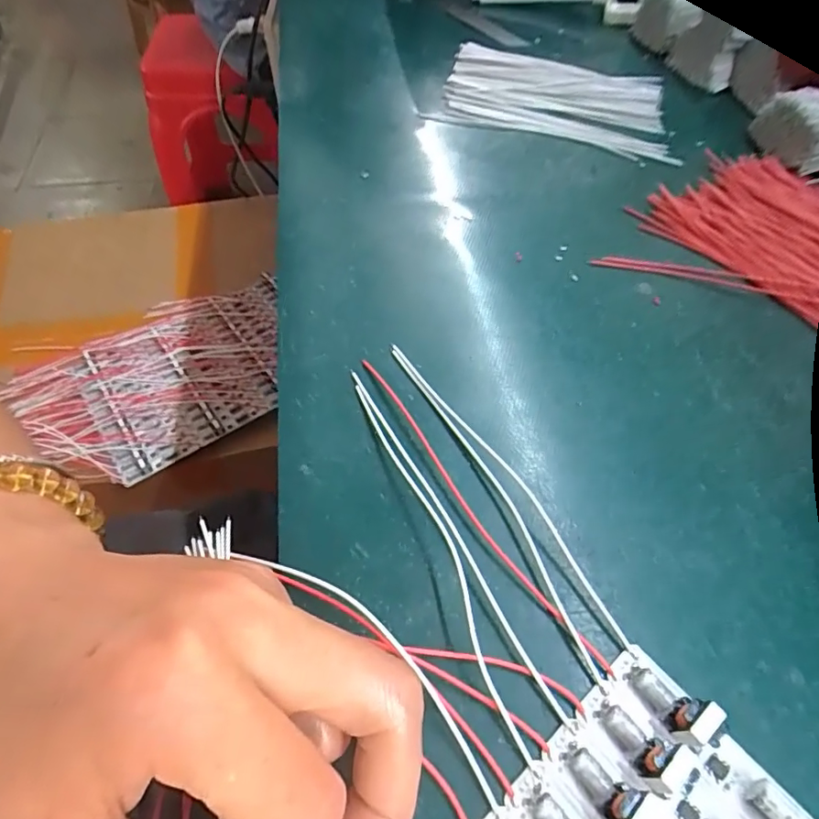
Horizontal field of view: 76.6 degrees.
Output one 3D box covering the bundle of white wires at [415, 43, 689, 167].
[{"bbox_3d":[0.102,-0.220,0.364,0.160,0.020,0.100,20,56,13],"label":"bundle of white wires"}]

